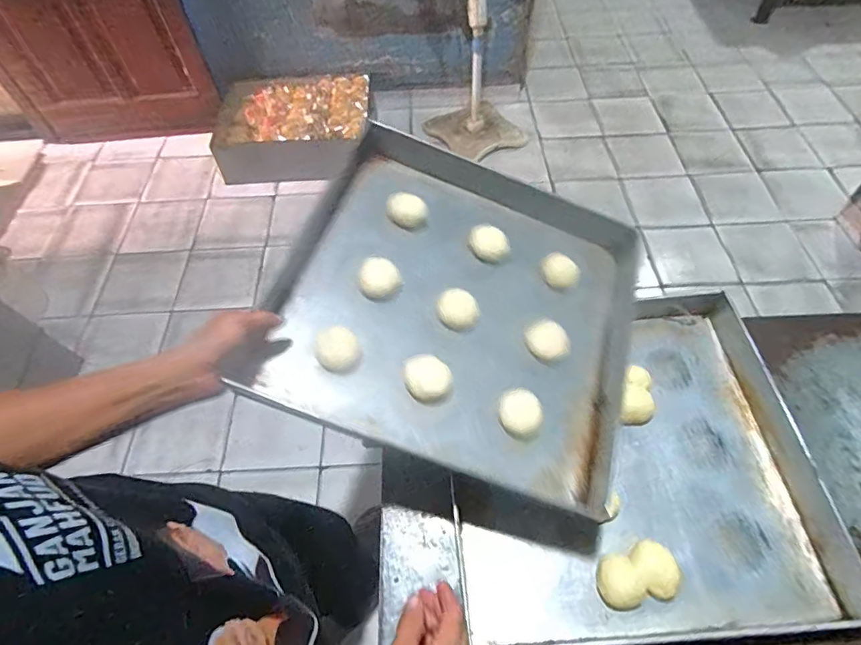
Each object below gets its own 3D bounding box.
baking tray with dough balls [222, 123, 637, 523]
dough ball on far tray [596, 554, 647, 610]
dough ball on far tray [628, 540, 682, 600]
[{"bbox_3d":[0.049,-0.032,0.678,0.467,0.057,0.470,20,63,-3],"label":"baking tray with dough balls"},{"bbox_3d":[0.232,0.323,0.593,0.050,0.027,0.059,-18,59,-10],"label":"dough ball on far tray"},{"bbox_3d":[0.279,0.309,0.596,0.048,0.030,0.065,-20,59,-11],"label":"dough ball on far tray"}]

